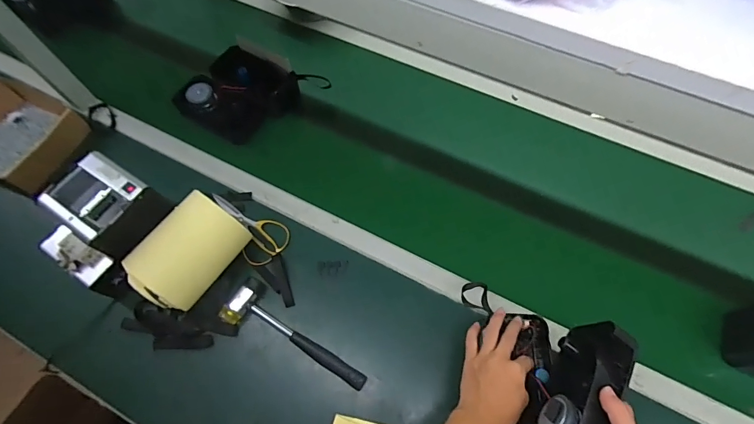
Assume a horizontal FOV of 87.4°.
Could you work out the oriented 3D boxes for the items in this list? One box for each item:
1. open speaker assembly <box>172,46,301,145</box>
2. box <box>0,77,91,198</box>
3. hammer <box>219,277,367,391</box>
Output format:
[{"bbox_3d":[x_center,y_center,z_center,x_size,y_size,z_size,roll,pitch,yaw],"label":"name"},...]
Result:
[{"bbox_3d":[-0.282,-0.243,0.800,0.206,0.067,0.186,31,70,14],"label":"open speaker assembly"},{"bbox_3d":[-0.689,-0.154,0.758,0.219,0.070,0.195,20,68,10],"label":"box"},{"bbox_3d":[-0.135,0.209,0.627,0.253,0.031,0.079,35,72,15],"label":"hammer"}]

